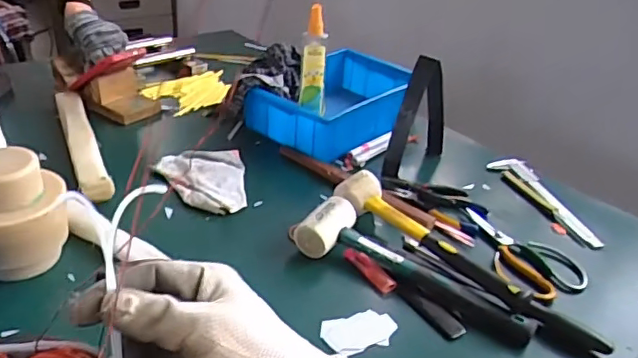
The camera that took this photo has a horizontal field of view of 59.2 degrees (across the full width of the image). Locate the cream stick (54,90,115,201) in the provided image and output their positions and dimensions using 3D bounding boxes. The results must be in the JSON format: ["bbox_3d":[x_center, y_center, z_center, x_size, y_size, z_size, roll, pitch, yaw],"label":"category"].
[{"bbox_3d":[-0.366,-0.066,0.863,0.042,0.027,0.342,-11,34,-25],"label":"cream stick"}]

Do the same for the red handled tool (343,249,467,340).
[{"bbox_3d":[0.091,0.124,0.634,0.166,0.013,0.027,28,38,33],"label":"red handled tool"}]

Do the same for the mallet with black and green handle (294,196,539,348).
[{"bbox_3d":[0.103,0.097,0.648,0.298,0.046,0.076,21,34,24],"label":"mallet with black and green handle"}]

